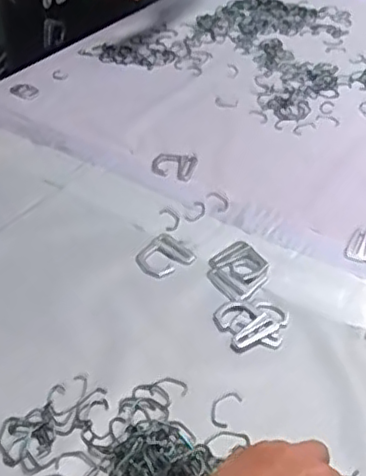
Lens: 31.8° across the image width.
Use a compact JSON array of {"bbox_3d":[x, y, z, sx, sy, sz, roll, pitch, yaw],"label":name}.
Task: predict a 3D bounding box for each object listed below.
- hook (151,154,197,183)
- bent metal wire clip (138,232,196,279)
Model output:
[{"bbox_3d":[-0.012,-0.089,0.776,0.051,0.005,0.052,10,41,11],"label":"hook"},{"bbox_3d":[-0.019,0.019,0.653,0.049,0.004,0.057,30,49,30],"label":"bent metal wire clip"}]

